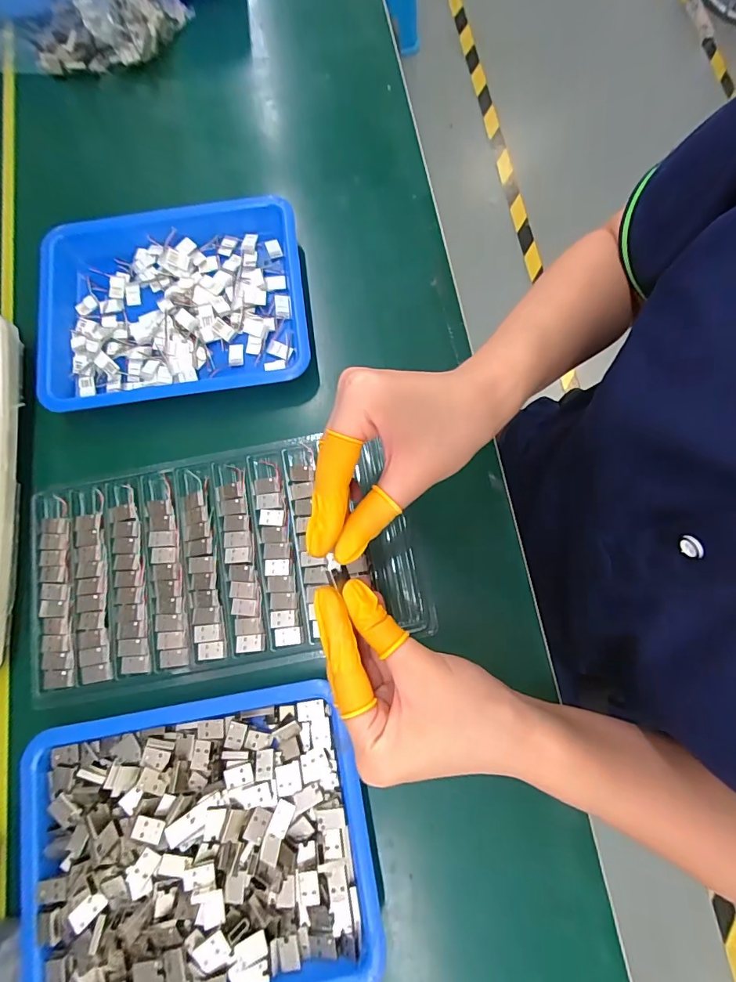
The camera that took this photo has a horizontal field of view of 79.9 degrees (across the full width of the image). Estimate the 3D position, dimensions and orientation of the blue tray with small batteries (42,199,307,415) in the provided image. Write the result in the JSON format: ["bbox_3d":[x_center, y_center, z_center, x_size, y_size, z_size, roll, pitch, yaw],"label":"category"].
[{"bbox_3d":[-0.167,-0.154,0.373,0.221,0.033,0.169,-7,77,0],"label":"blue tray with small batteries"}]

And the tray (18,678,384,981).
[{"bbox_3d":[-0.110,0.225,0.279,0.212,0.032,0.170,-10,77,-1],"label":"tray"}]

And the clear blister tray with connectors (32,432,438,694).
[{"bbox_3d":[-0.108,0.046,0.333,0.286,0.009,0.159,-9,77,0],"label":"clear blister tray with connectors"}]

